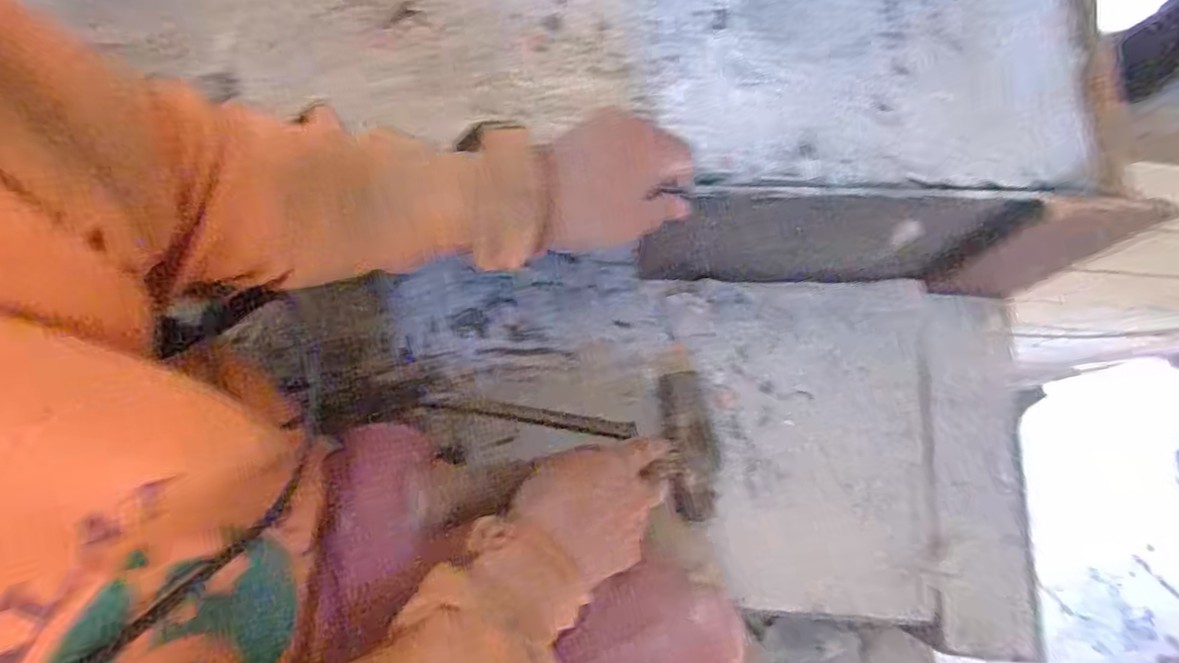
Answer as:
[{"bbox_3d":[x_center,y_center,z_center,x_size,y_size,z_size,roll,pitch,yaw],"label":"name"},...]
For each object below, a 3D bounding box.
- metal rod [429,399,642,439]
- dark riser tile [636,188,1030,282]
[{"bbox_3d":[-0.051,0.074,0.548,0.183,0.008,0.015,9,76,2],"label":"metal rod"},{"bbox_3d":[0.168,-0.069,0.491,0.239,0.162,0.015,1,76,1],"label":"dark riser tile"}]

